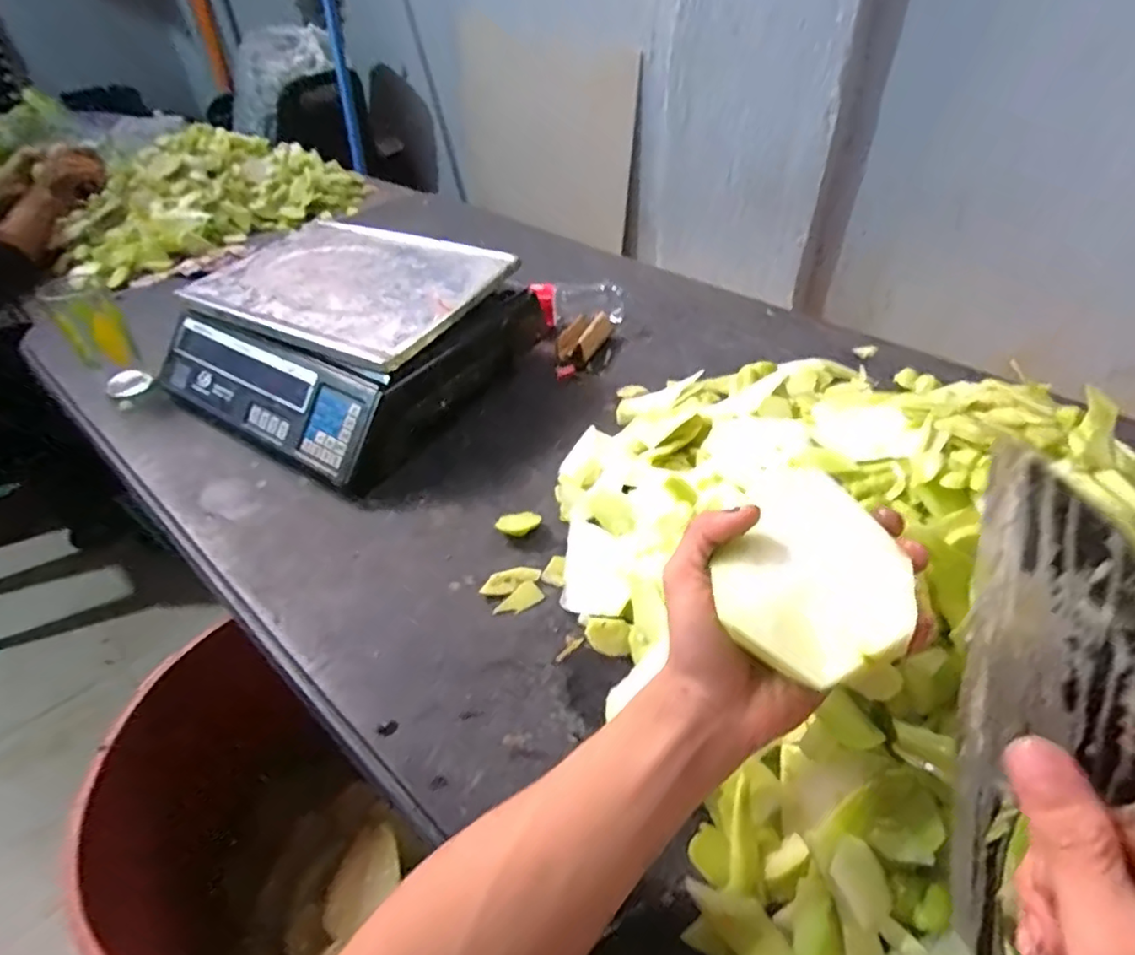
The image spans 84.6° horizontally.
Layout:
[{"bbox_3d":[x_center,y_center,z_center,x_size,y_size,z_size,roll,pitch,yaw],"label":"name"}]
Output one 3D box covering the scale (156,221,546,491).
[{"bbox_3d":[-0.254,-0.168,0.726,0.351,0.123,0.309,22,47,27],"label":"scale"}]

